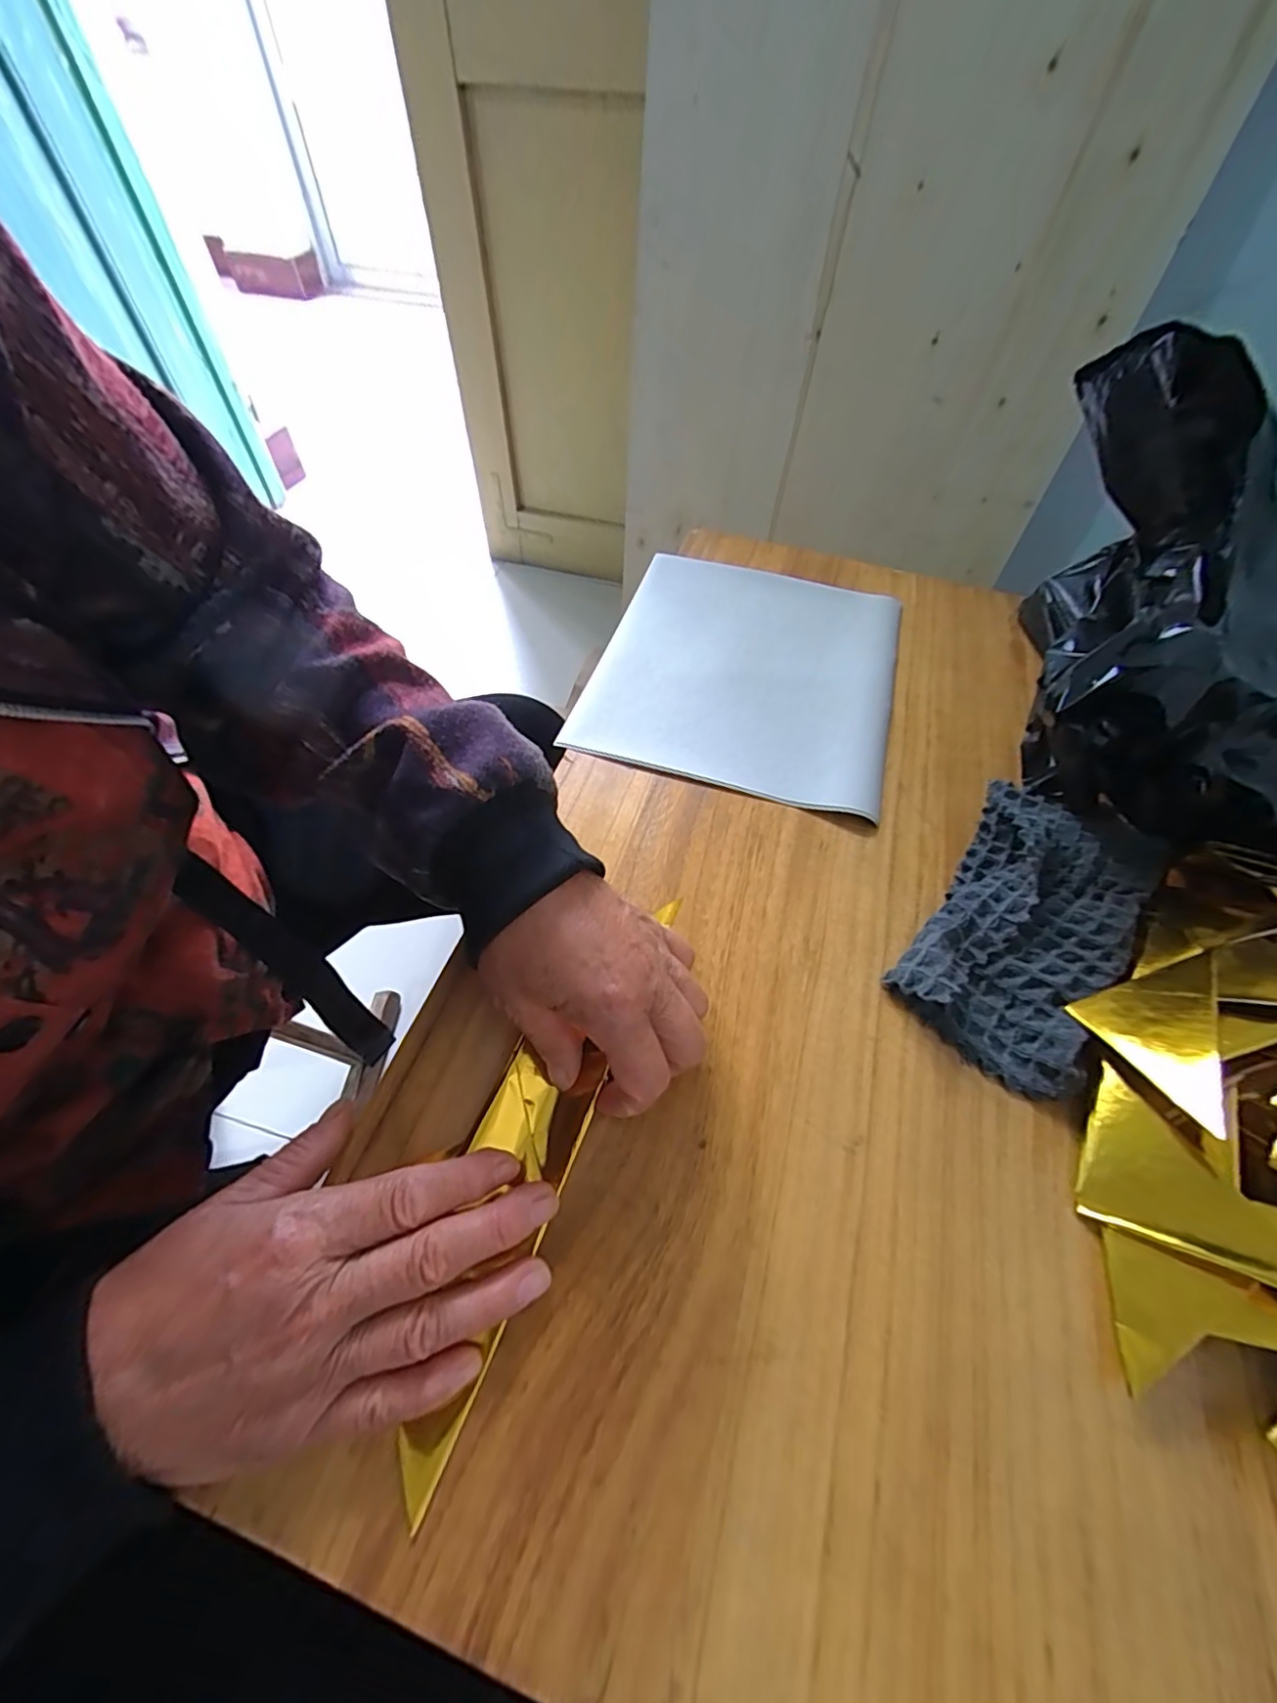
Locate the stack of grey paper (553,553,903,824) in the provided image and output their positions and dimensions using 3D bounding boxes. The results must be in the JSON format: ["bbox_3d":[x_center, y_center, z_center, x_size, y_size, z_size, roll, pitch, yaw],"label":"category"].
[{"bbox_3d":[0.084,-0.142,0.443,0.214,0.009,0.247,16,57,8],"label":"stack of grey paper"}]

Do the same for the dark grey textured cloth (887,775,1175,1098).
[{"bbox_3d":[0.214,0.034,0.314,0.090,0.026,0.181,33,61,18],"label":"dark grey textured cloth"}]

